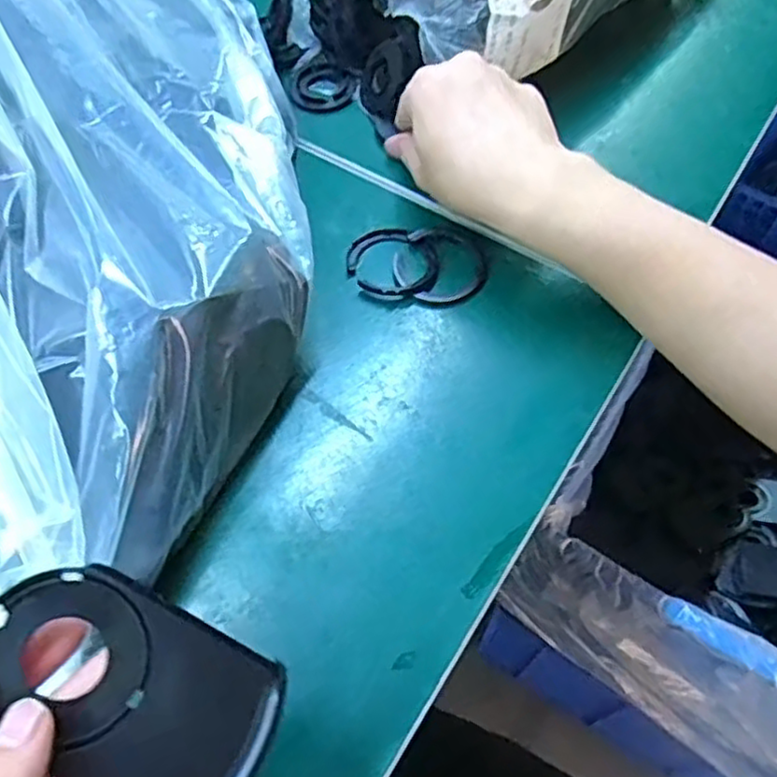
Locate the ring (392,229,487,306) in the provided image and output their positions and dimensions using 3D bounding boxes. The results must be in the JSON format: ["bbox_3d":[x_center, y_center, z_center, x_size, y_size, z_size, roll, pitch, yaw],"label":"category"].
[{"bbox_3d":[0.030,-0.070,0.395,0.053,0.004,0.050,31,63,18],"label":"ring"}]

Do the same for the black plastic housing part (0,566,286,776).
[{"bbox_3d":[-0.080,0.092,0.212,0.089,0.006,0.056,31,79,-2],"label":"black plastic housing part"}]

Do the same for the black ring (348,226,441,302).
[{"bbox_3d":[0.002,-0.072,0.395,0.050,0.004,0.048,0,58,0],"label":"black ring"}]

